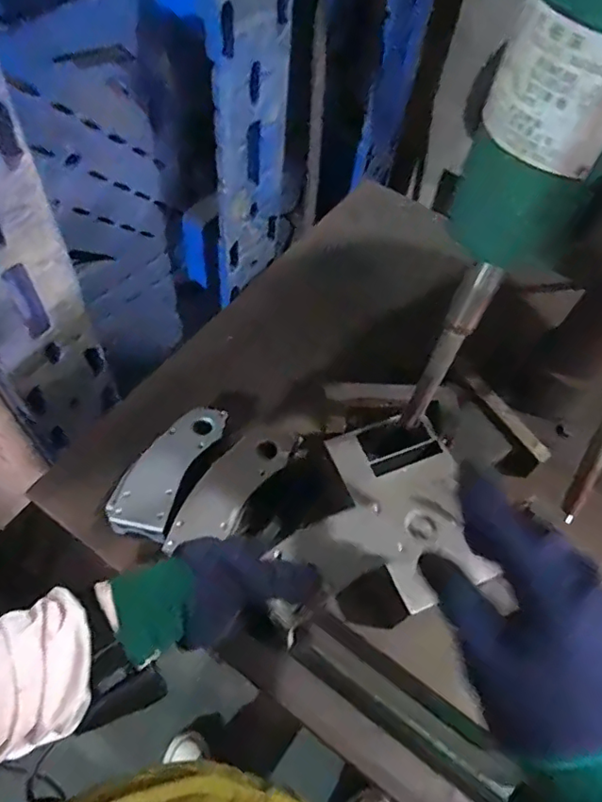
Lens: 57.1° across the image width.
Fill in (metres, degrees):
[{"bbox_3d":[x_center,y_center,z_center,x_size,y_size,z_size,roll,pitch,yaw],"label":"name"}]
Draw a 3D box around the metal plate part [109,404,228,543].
[{"bbox_3d":[-0.160,0.076,0.663,0.081,0.022,0.183,19,59,8],"label":"metal plate part"}]

